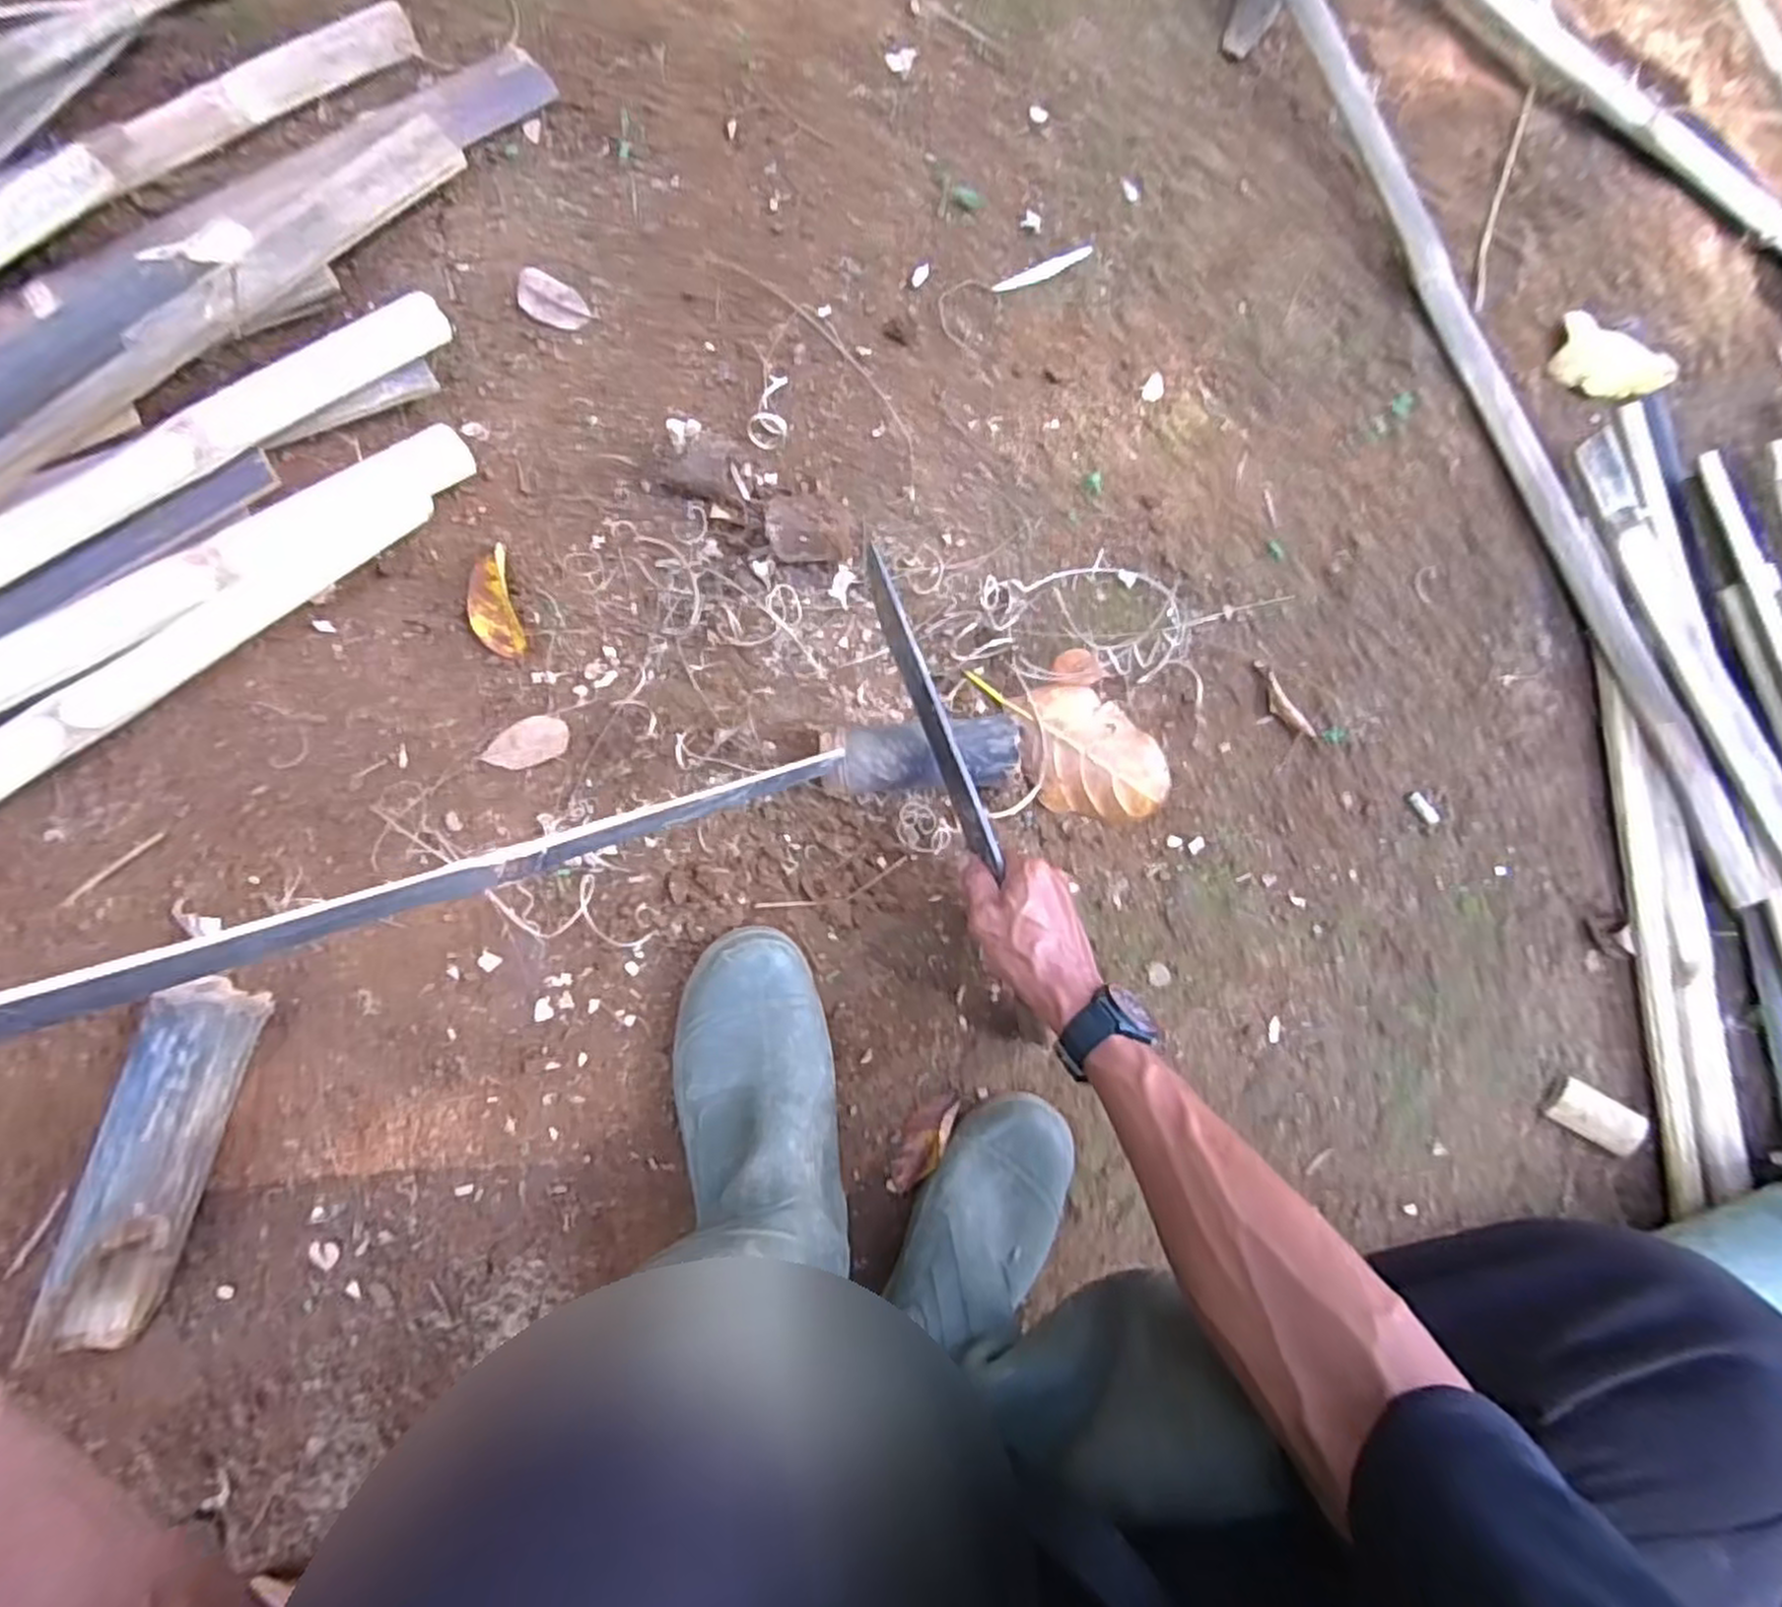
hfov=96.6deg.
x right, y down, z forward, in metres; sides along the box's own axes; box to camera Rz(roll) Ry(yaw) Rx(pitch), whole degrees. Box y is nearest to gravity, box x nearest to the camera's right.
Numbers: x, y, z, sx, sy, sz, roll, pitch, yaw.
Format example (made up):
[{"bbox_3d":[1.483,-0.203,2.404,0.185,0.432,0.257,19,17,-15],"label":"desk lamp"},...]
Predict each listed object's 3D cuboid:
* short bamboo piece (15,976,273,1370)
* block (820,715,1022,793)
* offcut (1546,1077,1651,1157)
[{"bbox_3d":[-0.435,0.218,0.471,0.055,0.066,0.221,18,83,-7],"label":"short bamboo piece"},{"bbox_3d":[0.020,-0.032,0.565,0.135,0.048,0.046,-6,90,-9],"label":"block"},{"bbox_3d":[0.576,0.255,0.645,0.079,0.013,0.039,29,82,-5],"label":"offcut"}]

